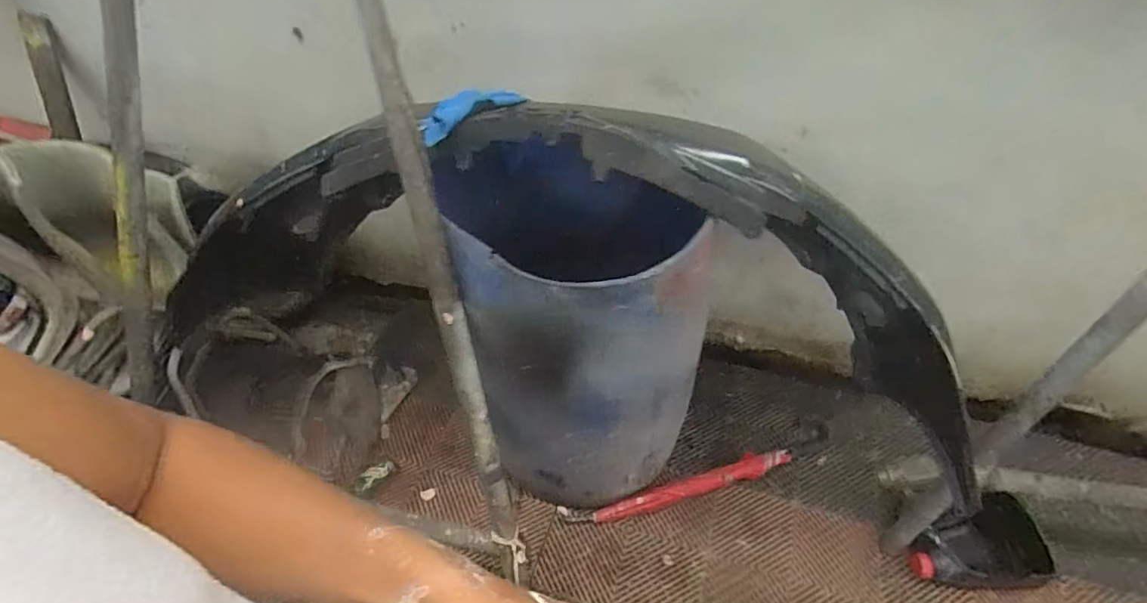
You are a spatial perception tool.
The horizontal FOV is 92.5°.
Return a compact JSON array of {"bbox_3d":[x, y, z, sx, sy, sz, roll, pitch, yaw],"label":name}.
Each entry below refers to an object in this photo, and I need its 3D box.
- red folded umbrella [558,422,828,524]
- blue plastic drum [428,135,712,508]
[{"bbox_3d":[0.361,0.479,1.520,0.801,0.041,0.107,-15,48,-10],"label":"red folded umbrella"},{"bbox_3d":[0.003,0.109,1.194,0.472,0.810,0.395,-12,47,-8],"label":"blue plastic drum"}]

